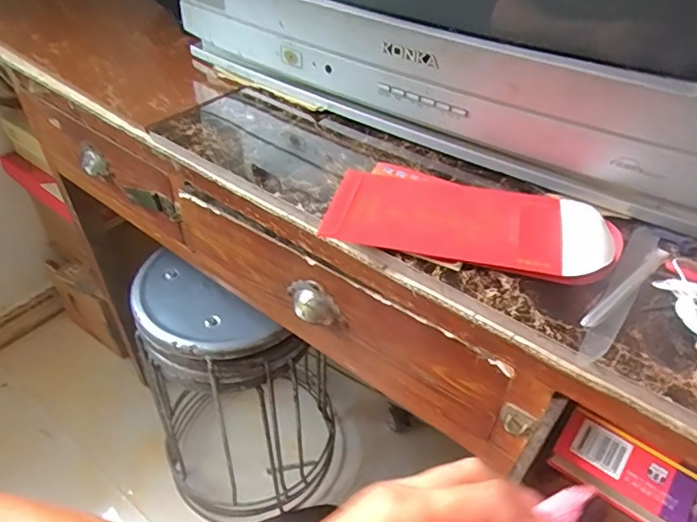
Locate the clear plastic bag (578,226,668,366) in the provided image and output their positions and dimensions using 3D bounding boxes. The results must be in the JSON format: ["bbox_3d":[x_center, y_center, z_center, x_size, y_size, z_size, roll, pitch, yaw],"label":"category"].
[{"bbox_3d":[0.187,0.016,0.358,0.024,0.009,0.151,29,50,27],"label":"clear plastic bag"}]

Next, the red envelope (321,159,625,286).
[{"bbox_3d":[0.091,-0.035,0.404,0.204,0.016,0.104,14,44,13],"label":"red envelope"}]

